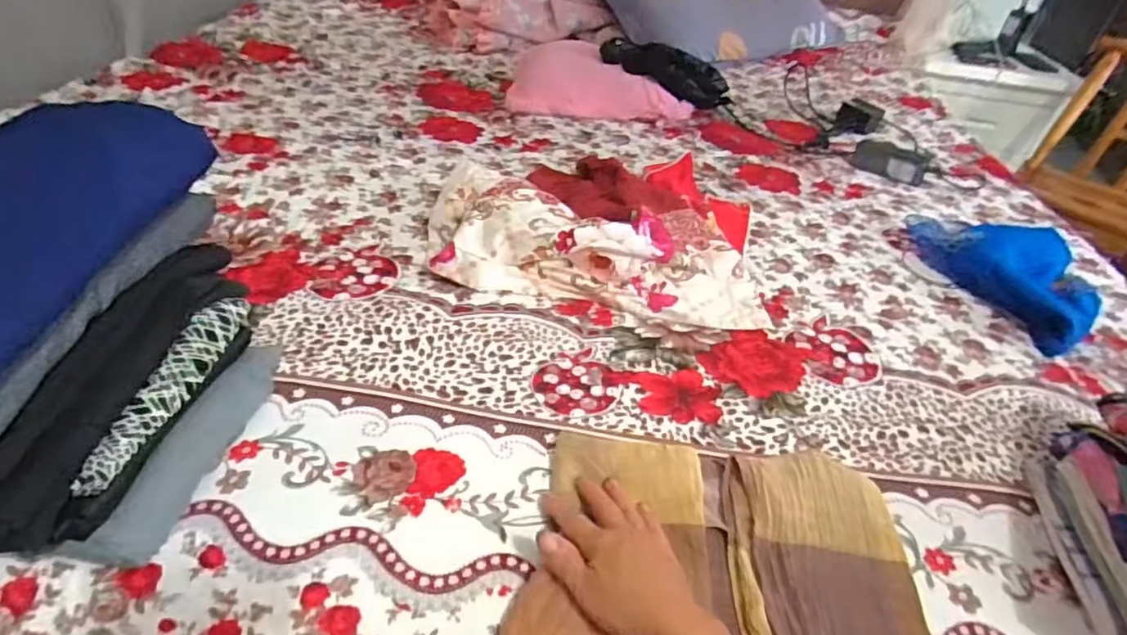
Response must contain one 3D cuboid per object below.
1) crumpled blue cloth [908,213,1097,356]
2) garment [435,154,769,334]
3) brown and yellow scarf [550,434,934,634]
[{"bbox_3d":[0.658,-0.078,0.872,0.196,0.055,0.295,-8,43,-18],"label":"crumpled blue cloth"},{"bbox_3d":[0.055,-0.159,0.841,0.438,0.080,0.411,8,40,0],"label":"garment"},{"bbox_3d":[0.134,0.192,0.451,0.266,0.024,0.230,3,41,-6],"label":"brown and yellow scarf"}]

